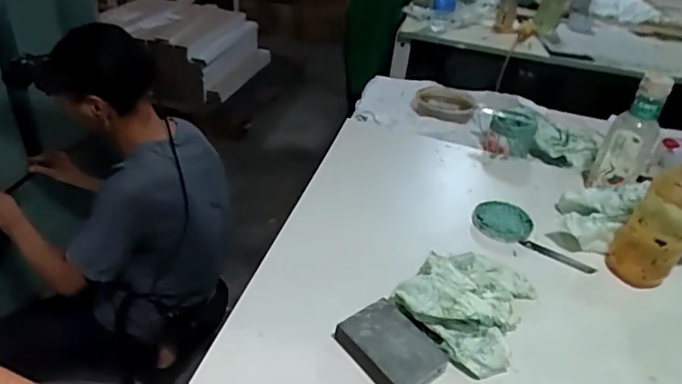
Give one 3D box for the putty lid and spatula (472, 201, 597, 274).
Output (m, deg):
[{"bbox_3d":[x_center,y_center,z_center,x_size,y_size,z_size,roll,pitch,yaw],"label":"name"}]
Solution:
[{"bbox_3d":[0.274,0.055,0.724,0.167,0.013,0.093,18,35,18],"label":"putty lid and spatula"}]

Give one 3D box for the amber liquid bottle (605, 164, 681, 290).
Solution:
[{"bbox_3d":[0.394,0.031,0.614,0.071,0.206,0.057,28,39,30],"label":"amber liquid bottle"}]

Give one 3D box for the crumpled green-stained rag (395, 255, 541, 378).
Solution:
[{"bbox_3d":[0.149,0.117,0.579,0.136,0.056,0.169,27,39,28],"label":"crumpled green-stained rag"}]

